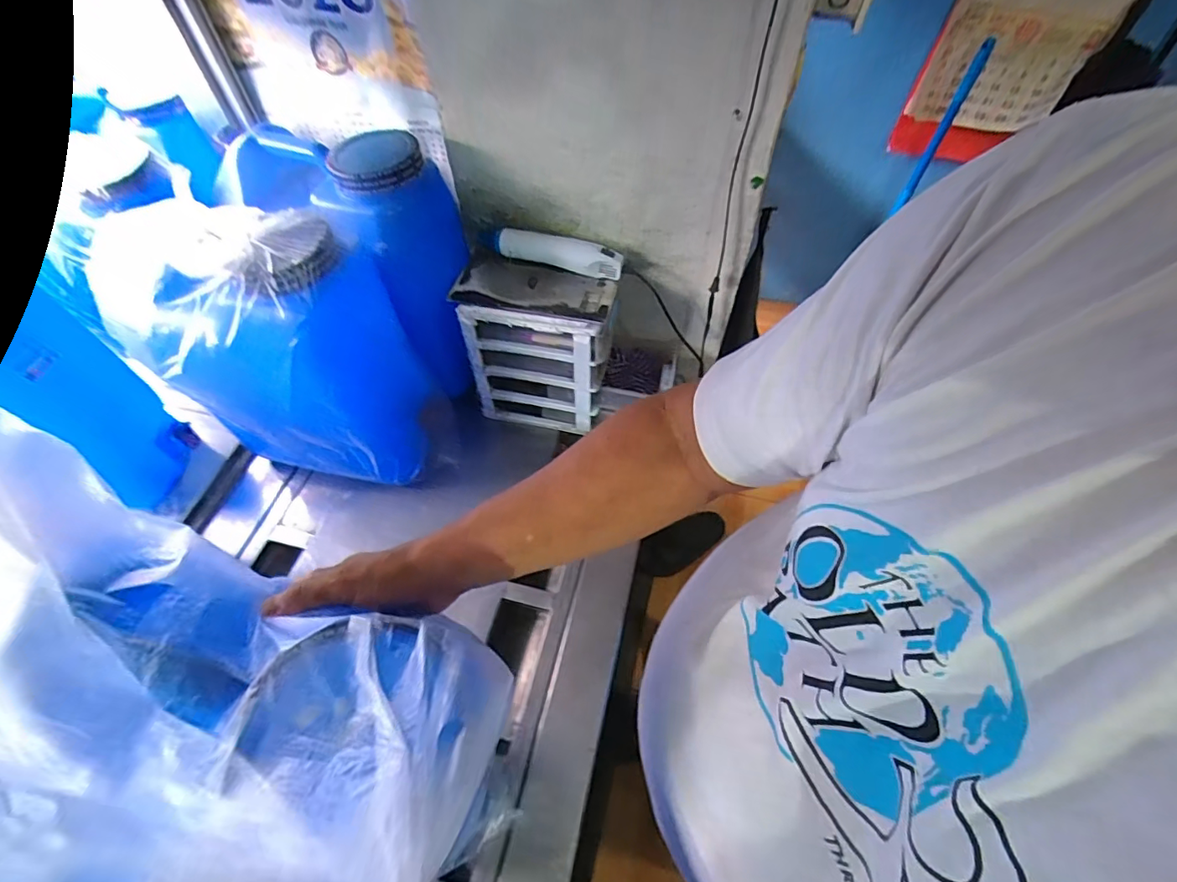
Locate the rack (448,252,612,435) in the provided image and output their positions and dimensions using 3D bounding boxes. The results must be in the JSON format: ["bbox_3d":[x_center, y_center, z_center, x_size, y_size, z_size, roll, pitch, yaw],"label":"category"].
[{"bbox_3d":[-0.077,-0.147,0.845,0.229,0.252,0.118,7,57,6],"label":"rack"}]

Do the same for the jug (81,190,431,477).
[{"bbox_3d":[-0.384,-0.097,0.694,0.285,0.387,0.181,-9,57,-5],"label":"jug"}]

